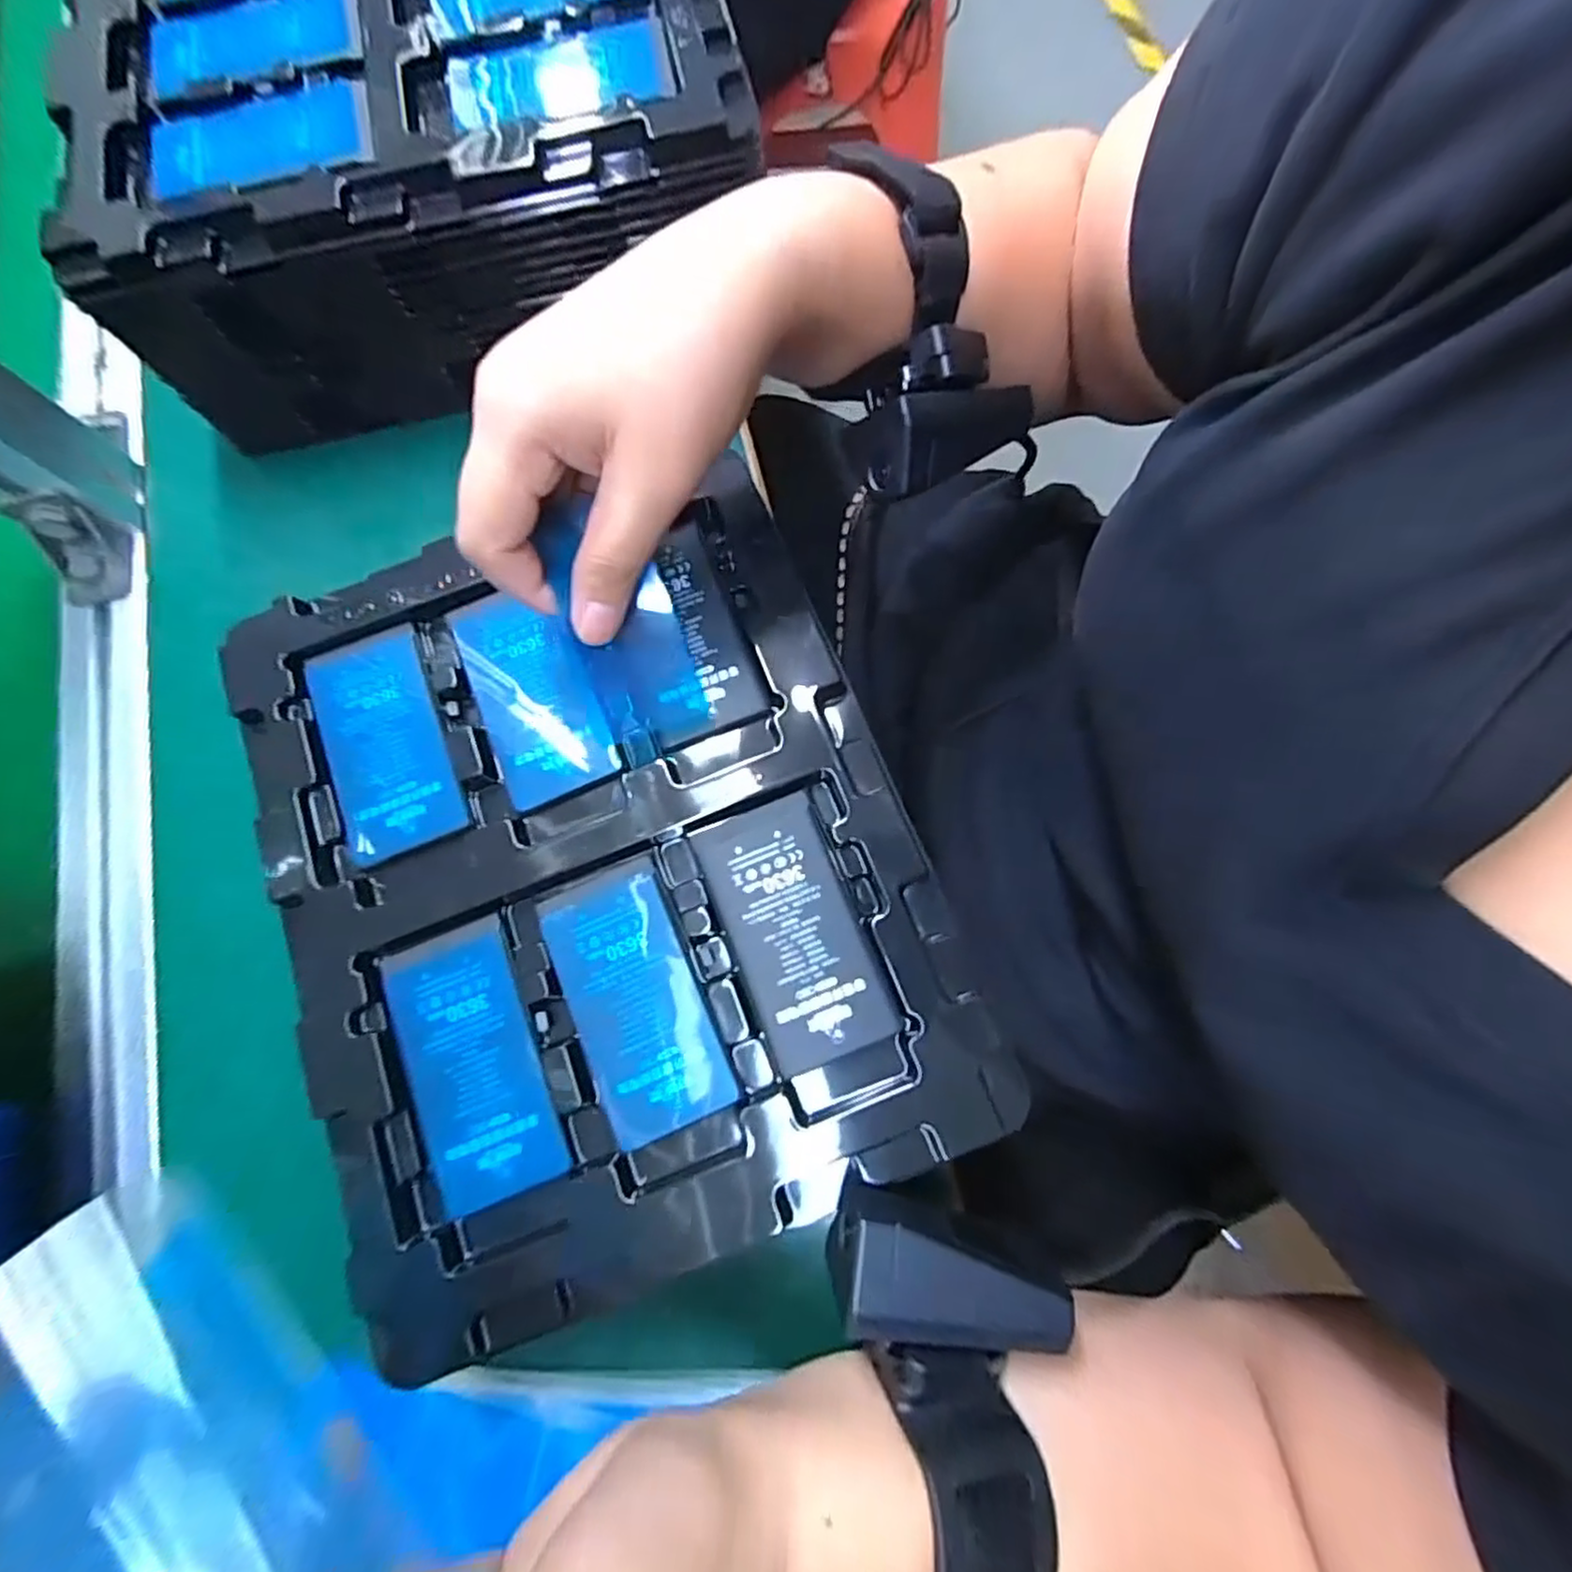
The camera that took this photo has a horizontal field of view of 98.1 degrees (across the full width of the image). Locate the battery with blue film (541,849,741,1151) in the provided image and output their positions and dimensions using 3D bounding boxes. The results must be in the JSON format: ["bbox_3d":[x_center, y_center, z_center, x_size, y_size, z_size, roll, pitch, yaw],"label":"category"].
[{"bbox_3d":[-0.051,0.071,0.233,0.042,0.004,0.087,-23,77,-3],"label":"battery with blue film"}]

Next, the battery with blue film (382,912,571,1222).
[{"bbox_3d":[-0.106,0.092,0.230,0.044,0.004,0.086,-21,77,-2],"label":"battery with blue film"}]

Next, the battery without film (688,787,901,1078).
[{"bbox_3d":[0.002,0.048,0.235,0.043,0.004,0.088,-22,77,-3],"label":"battery without film"}]

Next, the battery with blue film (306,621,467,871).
[{"bbox_3d":[-0.151,-0.018,0.257,0.045,0.004,0.086,-21,77,-2],"label":"battery with blue film"}]

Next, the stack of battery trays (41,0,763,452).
[{"bbox_3d":[-0.165,-0.305,0.322,0.269,0.094,0.210,-14,76,0],"label":"stack of battery trays"}]

